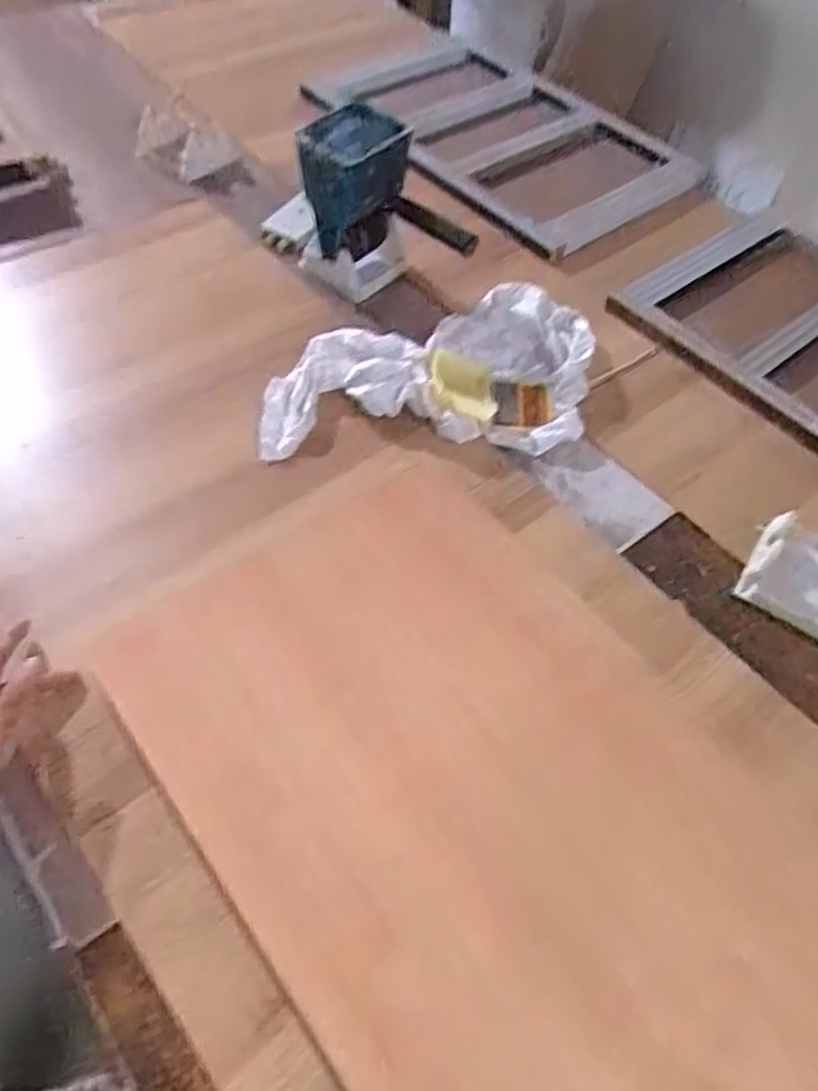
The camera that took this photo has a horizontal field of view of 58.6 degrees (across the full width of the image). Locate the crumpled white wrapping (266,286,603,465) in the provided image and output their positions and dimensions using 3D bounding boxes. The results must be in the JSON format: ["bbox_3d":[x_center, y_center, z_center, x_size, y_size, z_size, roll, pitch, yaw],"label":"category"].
[{"bbox_3d":[0.047,-0.214,0.836,0.351,0.056,0.229,-1,56,-7],"label":"crumpled white wrapping"}]

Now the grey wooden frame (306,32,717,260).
[{"bbox_3d":[0.148,-0.637,1.114,0.335,0.035,0.536,-39,71,-23],"label":"grey wooden frame"}]

